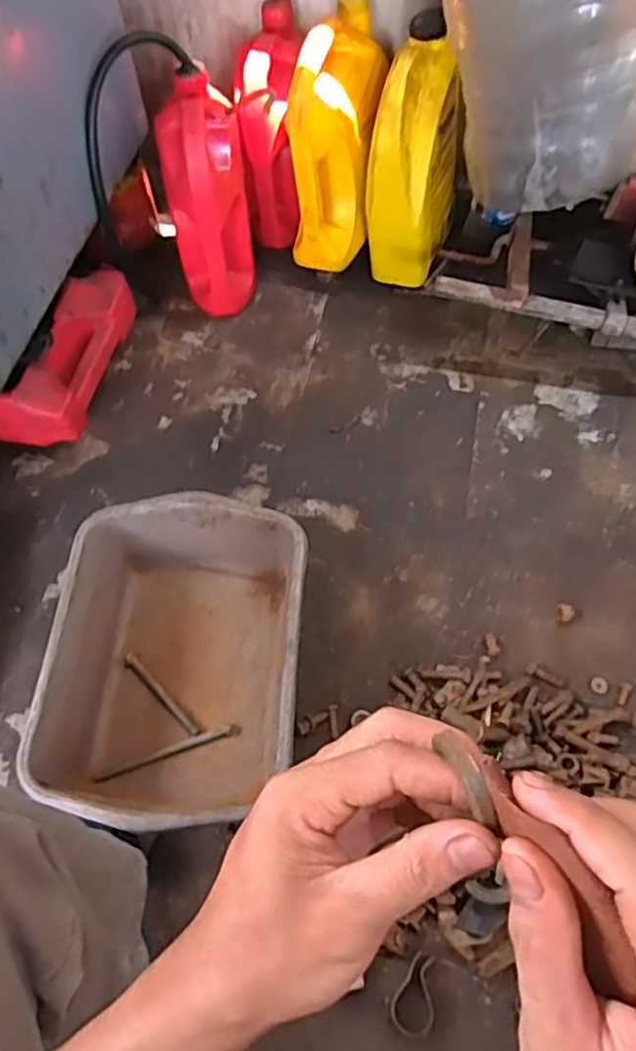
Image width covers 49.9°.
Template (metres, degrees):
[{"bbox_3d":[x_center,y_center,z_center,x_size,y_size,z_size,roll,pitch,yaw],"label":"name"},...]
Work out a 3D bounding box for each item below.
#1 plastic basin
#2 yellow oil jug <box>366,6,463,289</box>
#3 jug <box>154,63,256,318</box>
[{"bbox_3d":[-0.152,0.151,0.776,0.261,0.133,0.340,2,62,4],"label":"plastic basin"},{"bbox_3d":[0.149,-0.540,1.041,0.122,0.311,0.185,11,62,7],"label":"yellow oil jug"},{"bbox_3d":[-0.163,-0.477,1.031,0.118,0.302,0.163,-11,61,-5],"label":"jug"}]

